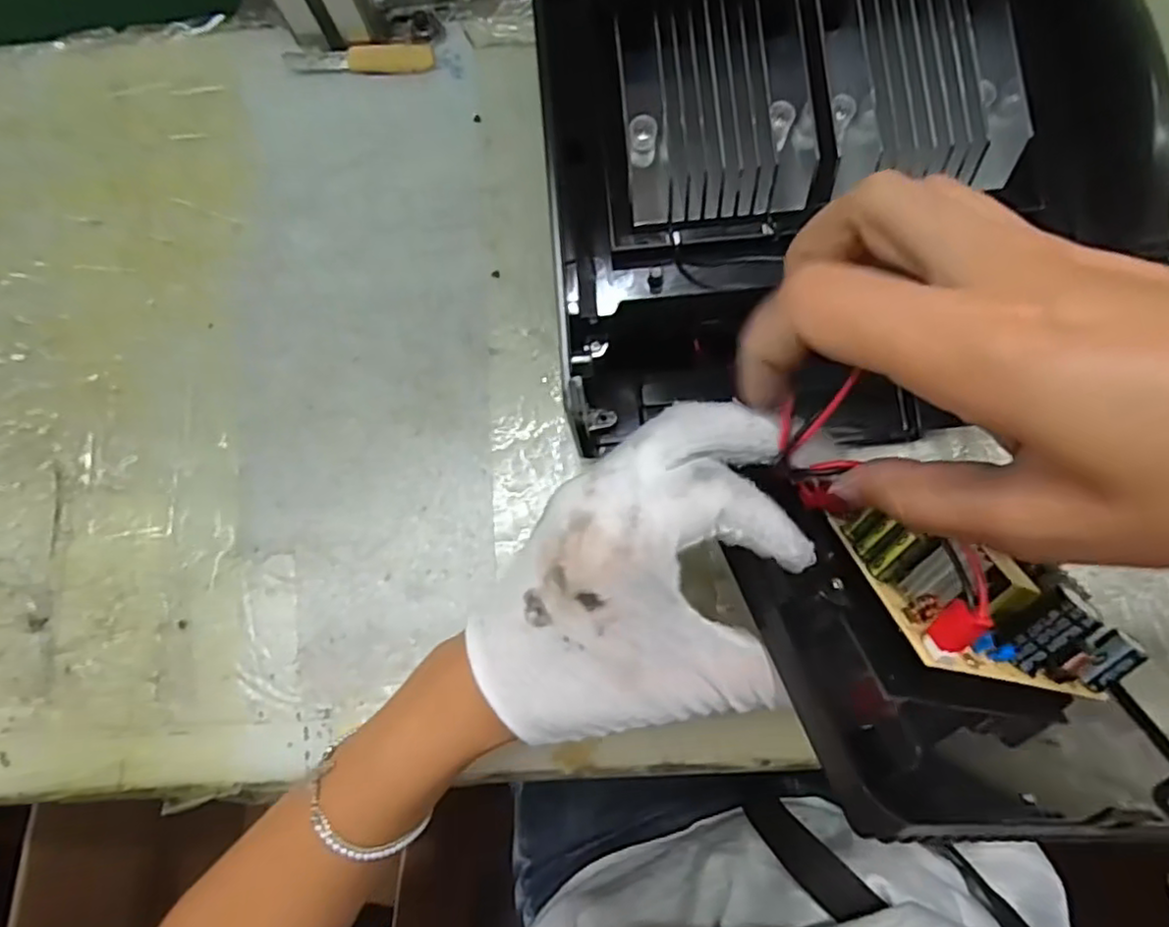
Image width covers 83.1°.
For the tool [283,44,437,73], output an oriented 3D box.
[{"bbox_3d":[-0.125,-0.226,0.369,0.081,0.010,0.013,0,82,4],"label":"tool"}]

